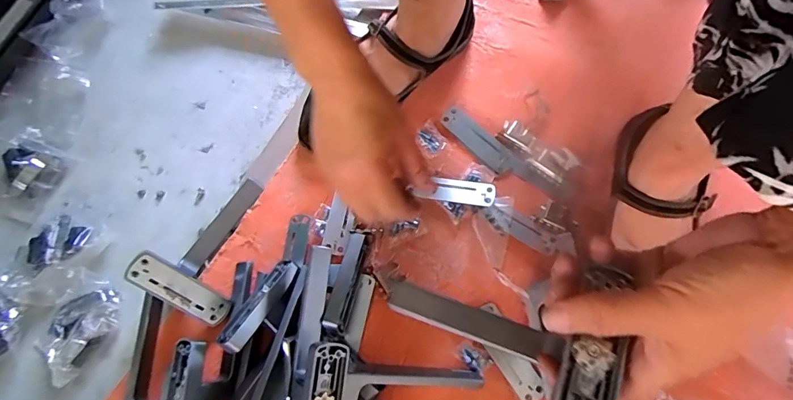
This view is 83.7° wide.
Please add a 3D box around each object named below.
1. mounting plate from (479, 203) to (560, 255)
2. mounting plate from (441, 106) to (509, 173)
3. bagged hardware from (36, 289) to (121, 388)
[{"bbox_3d":[0.130,0.029,0.465,0.082,0.010,0.025,28,74,11],"label":"mounting plate"},{"bbox_3d":[0.089,-0.070,0.502,0.029,0.005,0.091,-41,74,-12],"label":"mounting plate"},{"bbox_3d":[-0.325,0.130,0.448,0.058,0.021,0.090,26,73,10],"label":"bagged hardware"}]

